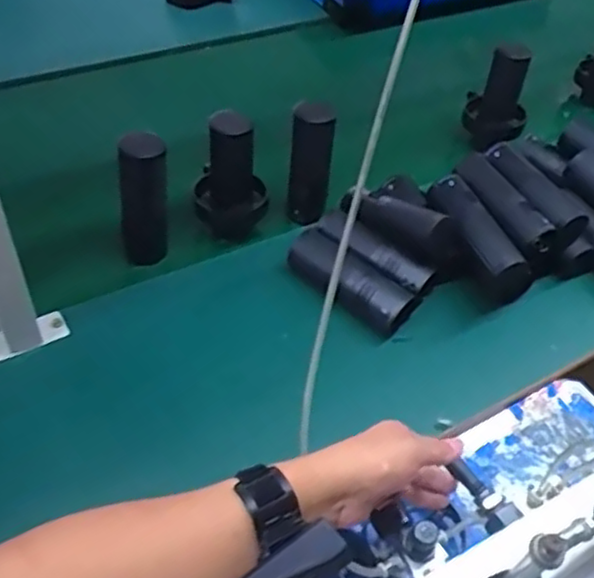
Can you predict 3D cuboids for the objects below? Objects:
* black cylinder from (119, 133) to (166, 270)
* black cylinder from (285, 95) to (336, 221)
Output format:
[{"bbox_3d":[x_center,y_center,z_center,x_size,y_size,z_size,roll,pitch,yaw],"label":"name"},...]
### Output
[{"bbox_3d":[-0.184,-0.100,0.818,0.062,0.180,0.056,-7,50,-12],"label":"black cylinder"},{"bbox_3d":[0.018,-0.163,0.898,0.055,0.159,0.045,8,48,1],"label":"black cylinder"}]

